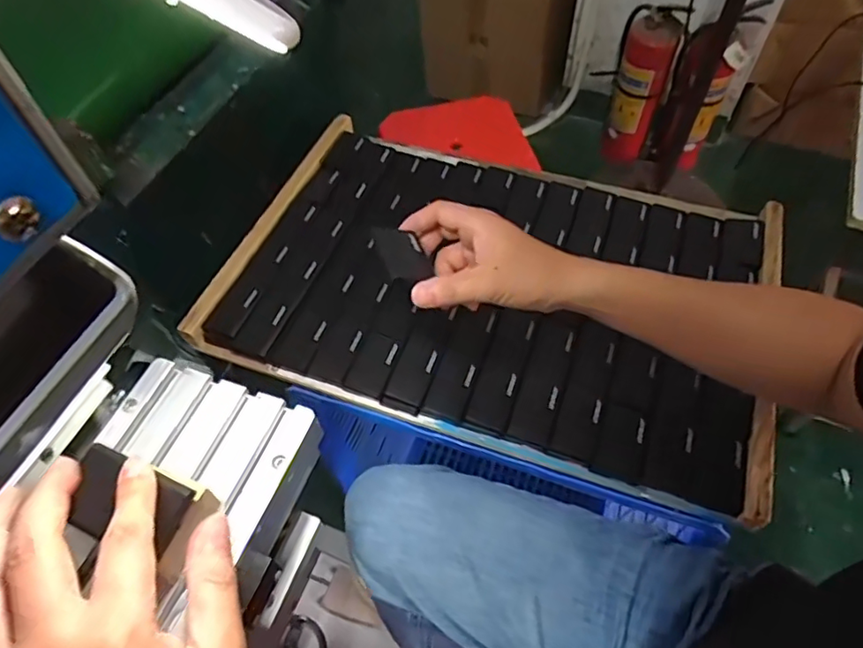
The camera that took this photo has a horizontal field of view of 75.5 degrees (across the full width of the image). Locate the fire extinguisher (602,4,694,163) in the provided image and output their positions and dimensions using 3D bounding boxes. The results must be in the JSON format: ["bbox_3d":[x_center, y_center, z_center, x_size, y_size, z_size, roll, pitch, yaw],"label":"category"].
[{"bbox_3d":[0.570,-0.656,1.546,0.136,0.424,0.127,14,57,11],"label":"fire extinguisher"}]

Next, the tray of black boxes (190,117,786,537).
[{"bbox_3d":[0.069,-0.051,0.640,0.586,0.049,0.361,16,57,13],"label":"tray of black boxes"}]

